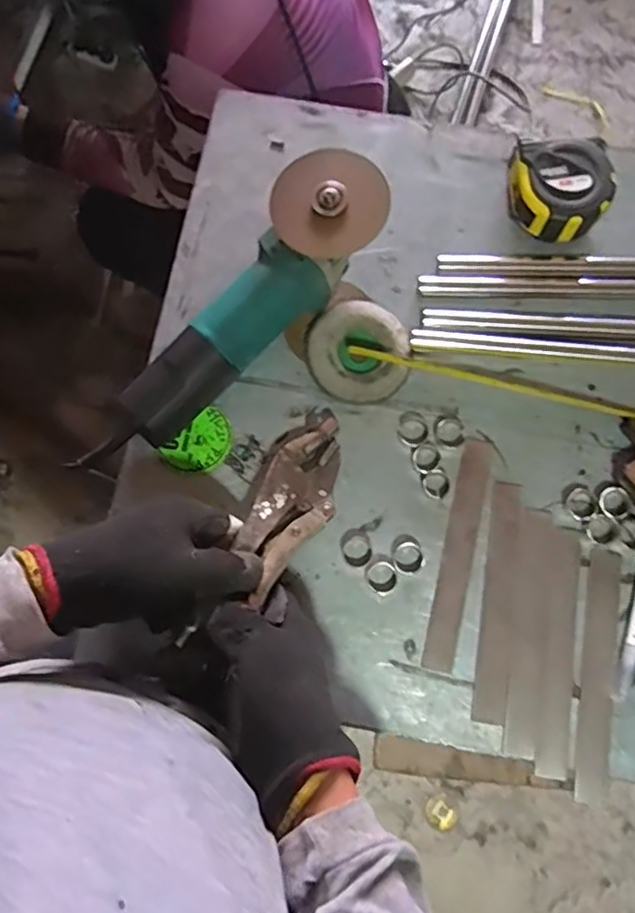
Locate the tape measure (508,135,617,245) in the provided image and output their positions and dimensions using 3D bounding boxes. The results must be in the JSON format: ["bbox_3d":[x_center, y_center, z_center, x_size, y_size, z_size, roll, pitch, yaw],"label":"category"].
[{"bbox_3d":[0.213,-0.235,0.561,0.081,0.049,0.084,-1,79,0],"label":"tape measure"}]

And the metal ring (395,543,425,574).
[{"bbox_3d":[0.076,0.083,0.522,0.024,0.012,0.025,0,79,0],"label":"metal ring"}]

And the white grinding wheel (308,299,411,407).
[{"bbox_3d":[0.037,-0.090,0.548,0.086,0.022,0.084,0,79,0],"label":"white grinding wheel"}]

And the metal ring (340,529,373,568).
[{"bbox_3d":[0.033,0.076,0.528,0.025,0.006,0.030,-12,79,-2],"label":"metal ring"}]

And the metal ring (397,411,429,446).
[{"bbox_3d":[0.081,-0.024,0.537,0.024,0.009,0.030,8,79,1],"label":"metal ring"}]

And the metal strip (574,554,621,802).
[{"bbox_3d":[0.226,0.174,0.507,0.027,0.006,0.187,7,78,10],"label":"metal strip"}]

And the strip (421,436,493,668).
[{"bbox_3d":[0.117,0.080,0.527,0.026,0.006,0.189,12,81,10],"label":"strip"}]

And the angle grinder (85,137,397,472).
[{"bbox_3d":[-0.073,-0.119,0.516,0.299,0.084,0.080,-40,82,-7],"label":"angle grinder"}]

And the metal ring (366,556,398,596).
[{"bbox_3d":[0.054,0.097,0.519,0.026,0.009,0.028,0,79,0],"label":"metal ring"}]

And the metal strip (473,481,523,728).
[{"bbox_3d":[0.149,0.118,0.521,0.028,0.008,0.190,9,79,2],"label":"metal strip"}]

